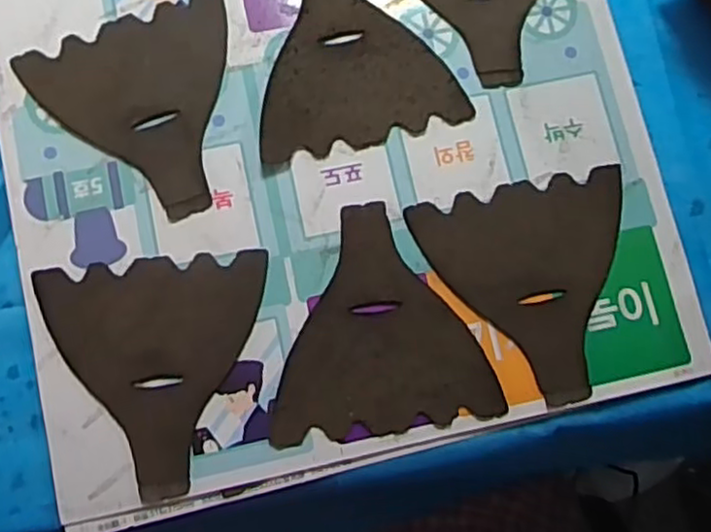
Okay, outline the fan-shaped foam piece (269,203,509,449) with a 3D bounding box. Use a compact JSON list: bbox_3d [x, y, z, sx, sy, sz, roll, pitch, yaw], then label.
[{"bbox_3d":[0.013,0.031,0.404,0.127,0.004,0.130,-6,82,-3],"label":"fan-shaped foam piece"}]

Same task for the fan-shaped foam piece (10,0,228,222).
[{"bbox_3d":[-0.124,-0.094,0.422,0.125,0.004,0.131,-22,83,-5],"label":"fan-shaped foam piece"}]

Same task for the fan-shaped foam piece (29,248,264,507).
[{"bbox_3d":[-0.113,0.062,0.396,0.124,0.005,0.131,-6,82,-3],"label":"fan-shaped foam piece"}]

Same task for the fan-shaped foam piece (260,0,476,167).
[{"bbox_3d":[-0.007,-0.137,0.430,0.126,0.008,0.128,-16,82,-5],"label":"fan-shaped foam piece"}]

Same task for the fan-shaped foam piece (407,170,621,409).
[{"bbox_3d":[0.110,0.014,0.413,0.126,0.006,0.130,-11,82,-4],"label":"fan-shaped foam piece"}]

